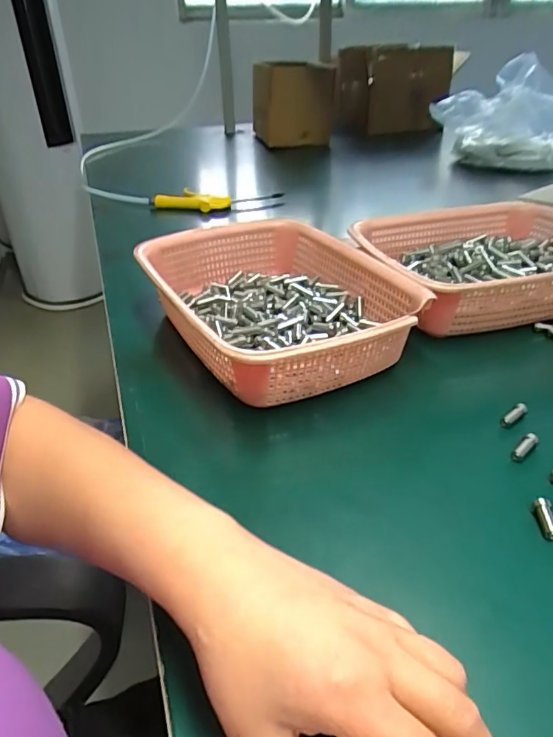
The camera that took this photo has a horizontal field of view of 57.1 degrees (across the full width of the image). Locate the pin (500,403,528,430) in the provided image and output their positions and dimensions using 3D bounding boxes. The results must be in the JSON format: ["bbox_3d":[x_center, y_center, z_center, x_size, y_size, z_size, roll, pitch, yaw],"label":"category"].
[{"bbox_3d":[0.198,0.039,0.423,0.033,0.008,0.009,-25,38,-30],"label":"pin"}]

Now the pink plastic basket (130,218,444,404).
[{"bbox_3d":[-0.003,-0.066,0.531,0.220,0.087,0.289,-17,35,-20],"label":"pink plastic basket"}]

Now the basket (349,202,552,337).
[{"bbox_3d":[0.252,-0.124,0.608,0.302,0.076,0.211,-13,34,-14],"label":"basket"}]

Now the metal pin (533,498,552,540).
[{"bbox_3d":[0.177,0.099,0.334,0.010,0.009,0.028,1,33,7],"label":"metal pin"}]

